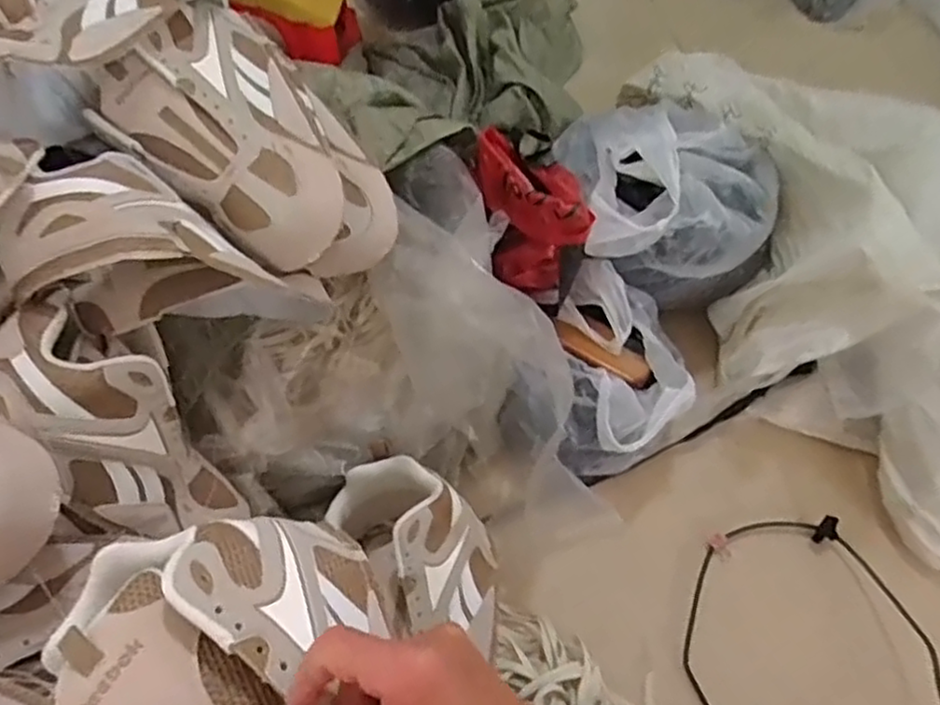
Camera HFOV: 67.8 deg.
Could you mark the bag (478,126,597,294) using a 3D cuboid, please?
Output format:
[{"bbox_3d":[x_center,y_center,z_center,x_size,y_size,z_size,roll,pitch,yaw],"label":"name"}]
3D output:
[{"bbox_3d":[0.064,-0.160,0.753,0.101,0.108,0.161,-6,60,-7],"label":"bag"}]

